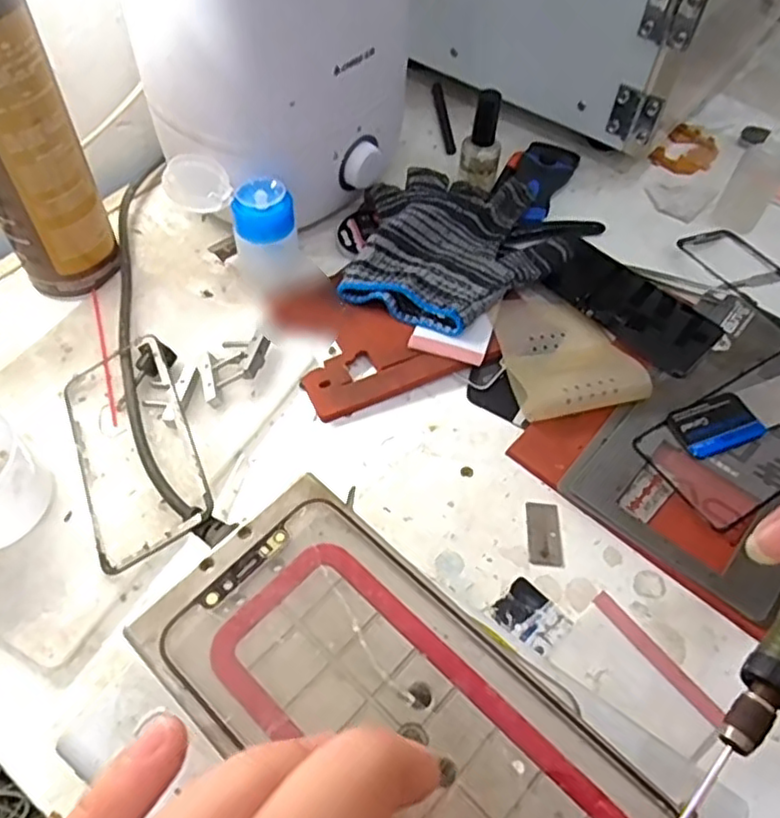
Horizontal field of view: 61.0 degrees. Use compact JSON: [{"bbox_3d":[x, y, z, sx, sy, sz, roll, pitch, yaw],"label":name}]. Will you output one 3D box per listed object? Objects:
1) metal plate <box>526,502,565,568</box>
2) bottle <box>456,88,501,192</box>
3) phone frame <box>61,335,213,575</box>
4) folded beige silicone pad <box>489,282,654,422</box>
[{"bbox_3d":[0.088,0.071,0.379,0.018,0.004,0.039,3,54,-1],"label":"metal plate"},{"bbox_3d":[0.073,-0.214,0.532,0.032,0.076,0.024,8,54,3],"label":"bottle"},{"bbox_3d":[-0.150,0.019,0.385,0.070,0.010,0.148,-30,57,0],"label":"phone frame"},{"bbox_3d":[0.115,-0.045,0.448,0.081,0.019,0.110,-8,55,-9],"label":"folded beige silicone pad"}]

